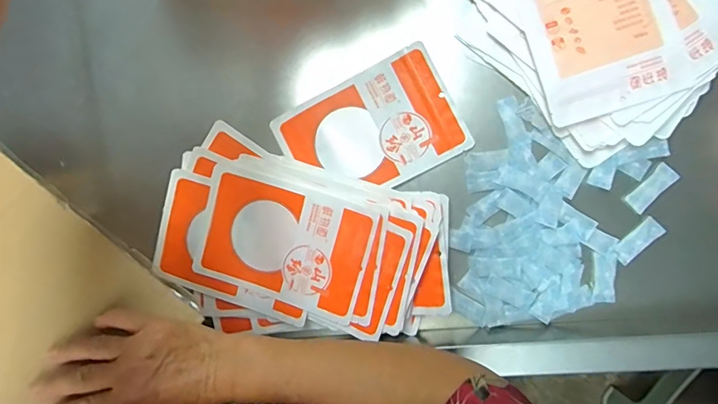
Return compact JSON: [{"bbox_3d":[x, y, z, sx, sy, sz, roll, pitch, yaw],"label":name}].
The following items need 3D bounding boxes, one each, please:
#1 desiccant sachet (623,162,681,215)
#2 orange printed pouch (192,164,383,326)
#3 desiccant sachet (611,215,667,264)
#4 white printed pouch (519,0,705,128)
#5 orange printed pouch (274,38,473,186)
[{"bbox_3d":[0.384,-0.018,0.594,0.027,0.008,0.068,45,101,14],"label":"desiccant sachet"},{"bbox_3d":[-0.105,0.059,0.636,0.245,0.011,0.166,18,98,10],"label":"orange printed pouch"},{"bbox_3d":[0.370,0.051,0.599,0.069,0.008,0.026,-45,73,6],"label":"desiccant sachet"},{"bbox_3d":[0.294,-0.228,0.561,0.168,0.014,0.229,-19,85,8],"label":"white printed pouch"},{"bbox_3d":[0.016,-0.098,0.636,0.237,0.008,0.164,-27,88,6],"label":"orange printed pouch"}]

